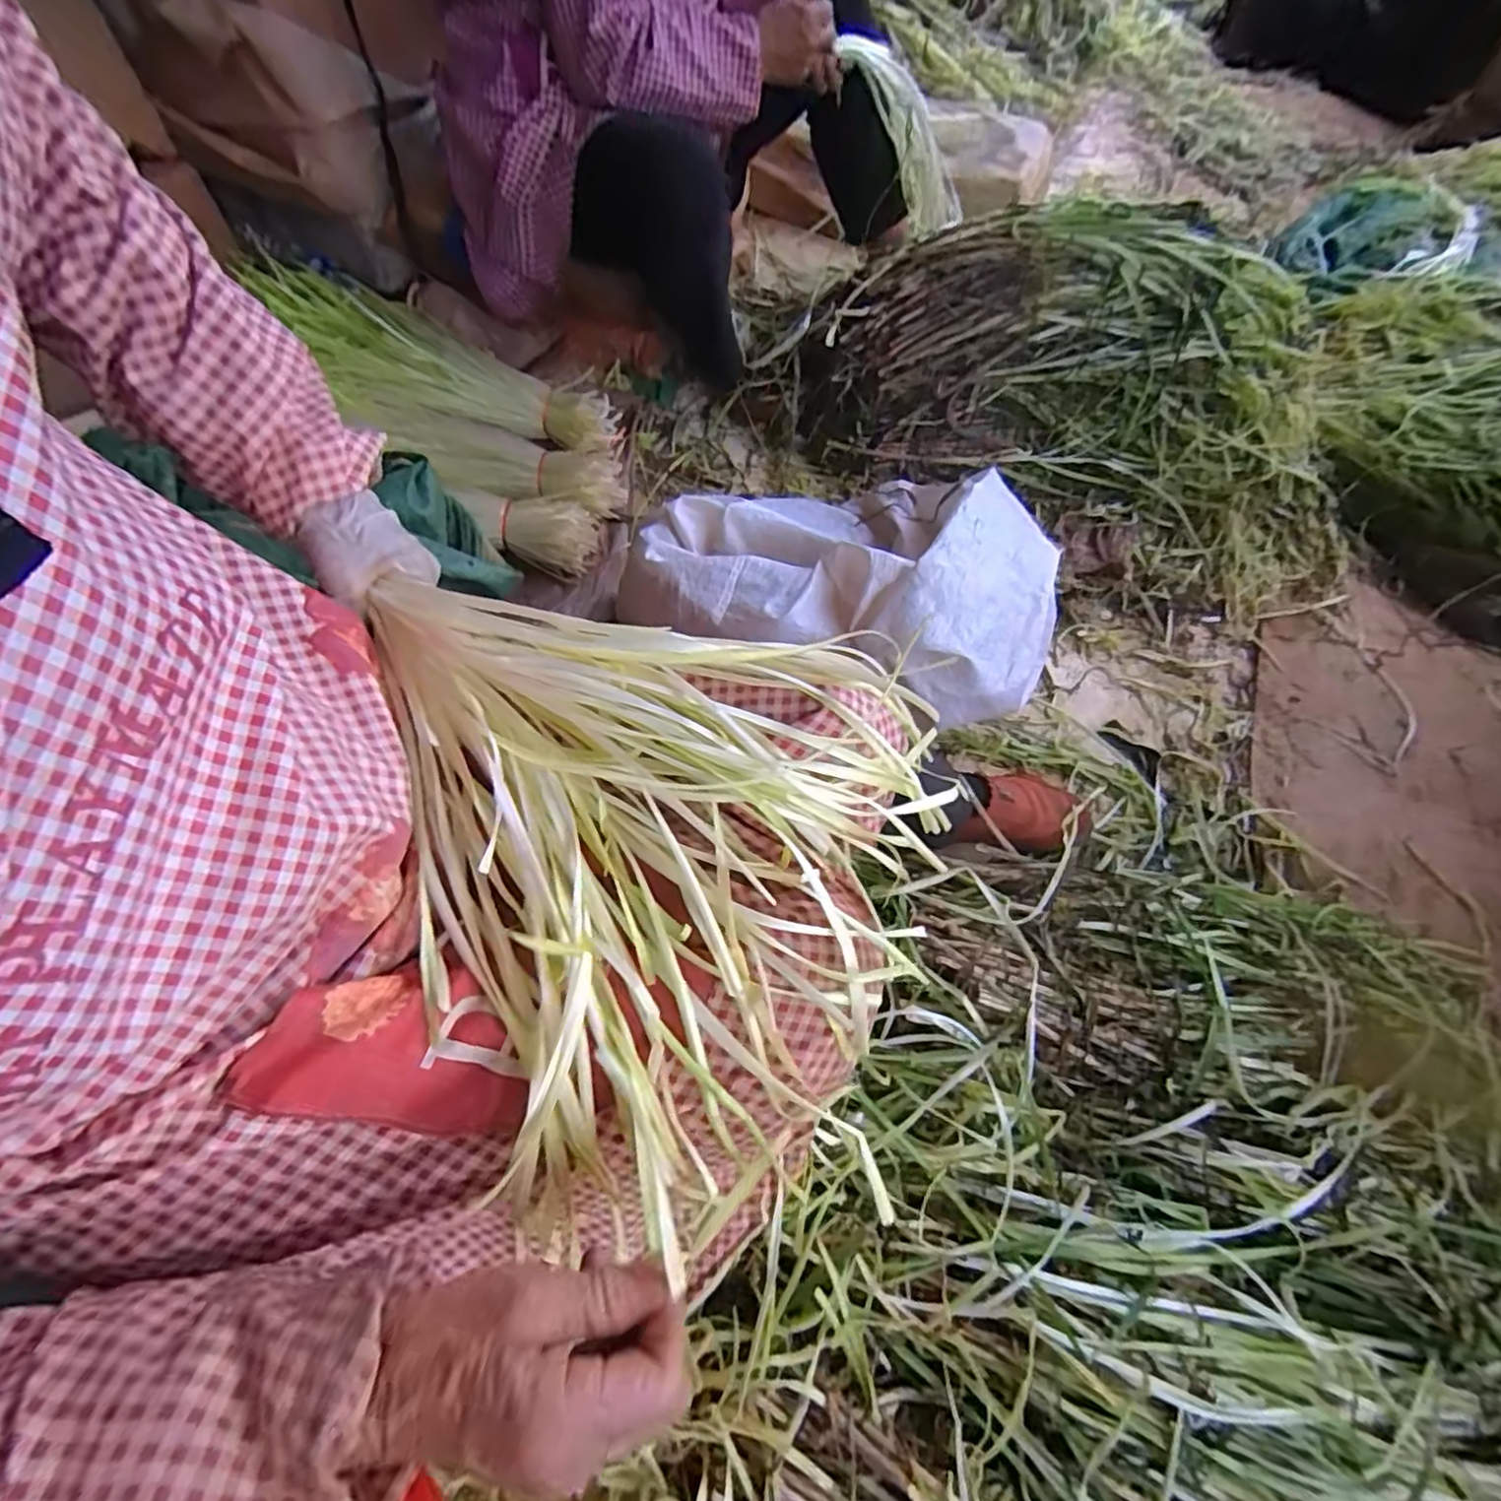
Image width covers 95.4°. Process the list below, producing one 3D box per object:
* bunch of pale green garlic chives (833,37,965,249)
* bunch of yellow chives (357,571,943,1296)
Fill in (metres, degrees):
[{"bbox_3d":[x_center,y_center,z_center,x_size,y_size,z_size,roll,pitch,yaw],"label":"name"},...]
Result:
[{"bbox_3d":[0.224,-0.879,0.979,0.071,0.273,0.071,-19,55,30],"label":"bunch of pale green garlic chives"},{"bbox_3d":[-0.088,0.053,0.379,0.327,0.113,0.304,25,62,11],"label":"bunch of yellow chives"}]

